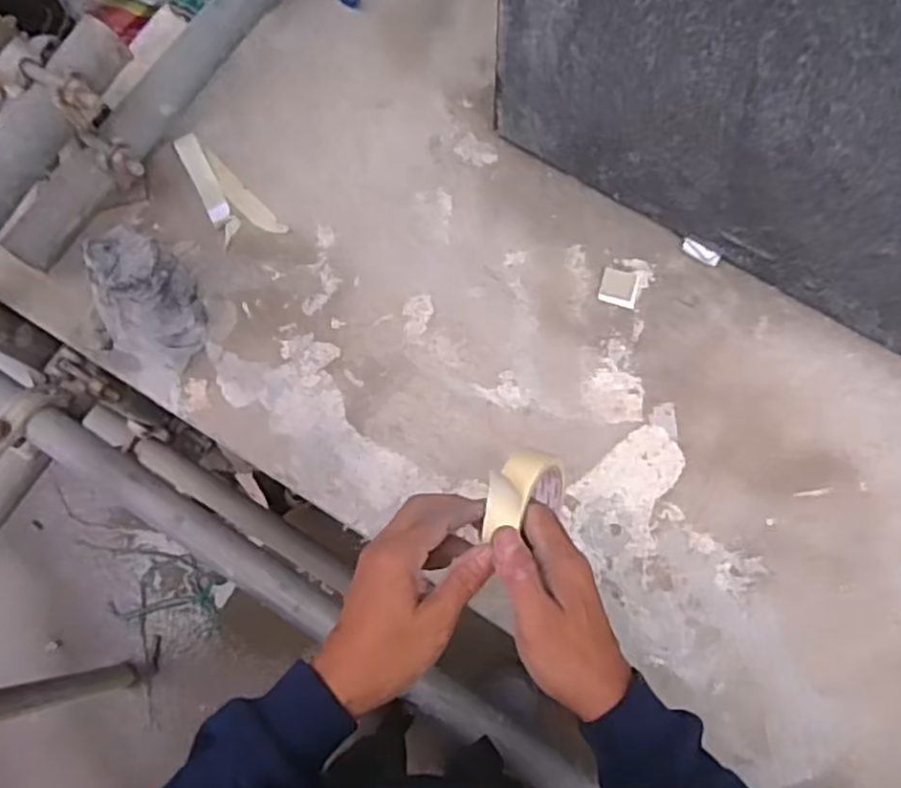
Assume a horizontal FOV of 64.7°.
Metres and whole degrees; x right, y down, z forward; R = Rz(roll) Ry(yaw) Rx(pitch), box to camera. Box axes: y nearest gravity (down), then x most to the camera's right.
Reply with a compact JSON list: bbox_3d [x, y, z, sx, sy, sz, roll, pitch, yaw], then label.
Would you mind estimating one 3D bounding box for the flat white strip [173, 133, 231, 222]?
[{"bbox_3d":[-0.269,-0.236,0.776,0.024,0.008,0.109,-26,79,-13],"label":"flat white strip"}]

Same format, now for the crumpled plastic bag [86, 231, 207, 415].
[{"bbox_3d":[-0.302,-0.081,0.704,0.128,0.078,0.113,37,78,9],"label":"crumpled plastic bag"}]

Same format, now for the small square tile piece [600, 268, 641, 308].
[{"bbox_3d":[0.174,-0.110,0.733,0.037,0.004,0.040,16,75,4],"label":"small square tile piece"}]

